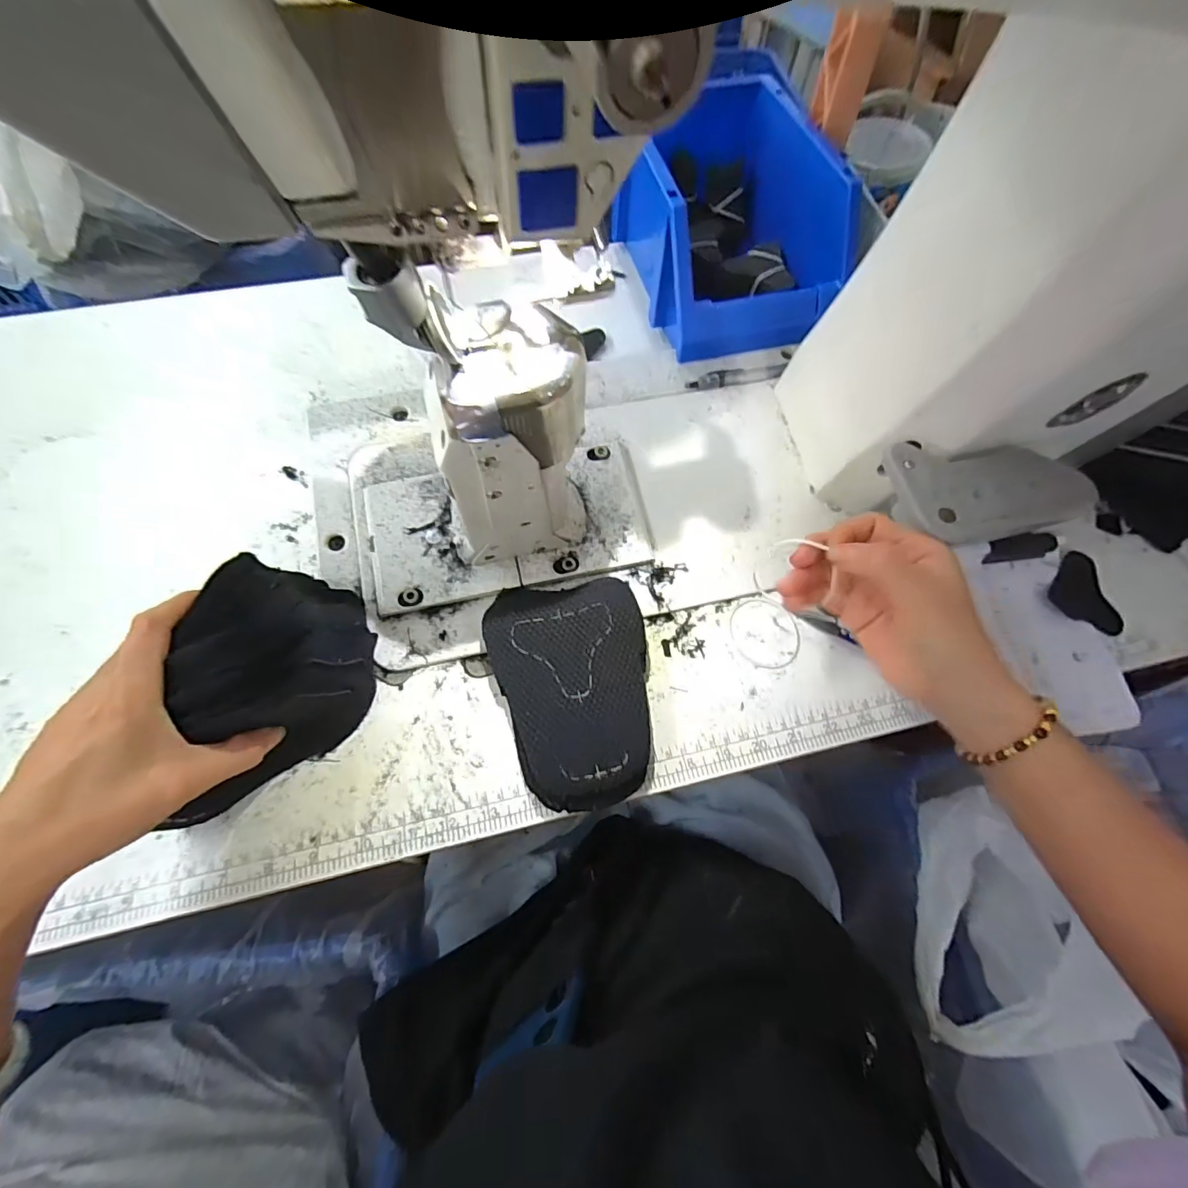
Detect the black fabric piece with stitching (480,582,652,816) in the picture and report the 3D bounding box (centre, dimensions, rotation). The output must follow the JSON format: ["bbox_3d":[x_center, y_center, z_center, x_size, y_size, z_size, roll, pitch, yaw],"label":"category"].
[{"bbox_3d":[-0.015,0.063,0.335,0.102,0.025,0.143,-5,67,-3],"label":"black fabric piece with stitching"}]

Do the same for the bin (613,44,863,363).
[{"bbox_3d":[0.120,-0.349,0.466,0.157,0.111,0.263,-12,67,-6],"label":"bin"}]

